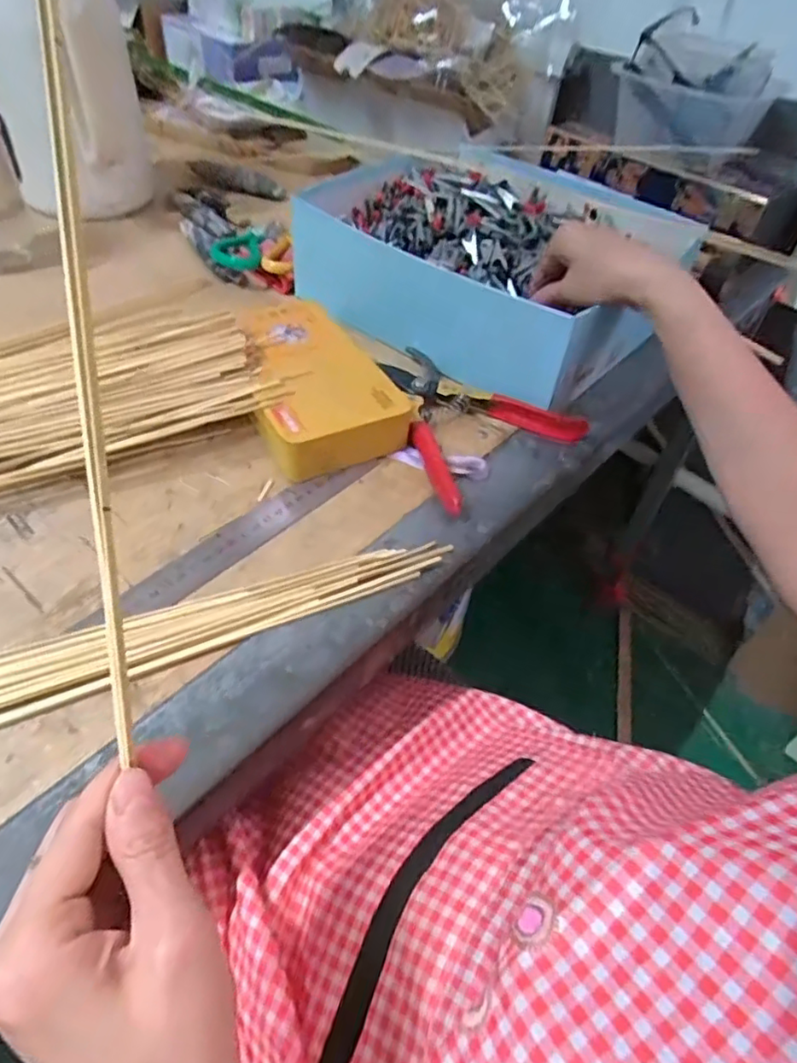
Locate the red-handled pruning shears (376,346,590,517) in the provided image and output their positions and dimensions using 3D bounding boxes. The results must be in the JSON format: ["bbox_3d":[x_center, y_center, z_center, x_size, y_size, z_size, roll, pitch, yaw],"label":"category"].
[{"bbox_3d":[0.047,-0.103,0.507,0.149,0.022,0.170,-27,57,-27],"label":"red-handled pruning shears"}]

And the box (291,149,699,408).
[{"bbox_3d":[0.082,-0.282,0.612,0.329,0.087,0.286,32,53,20],"label":"box"}]

